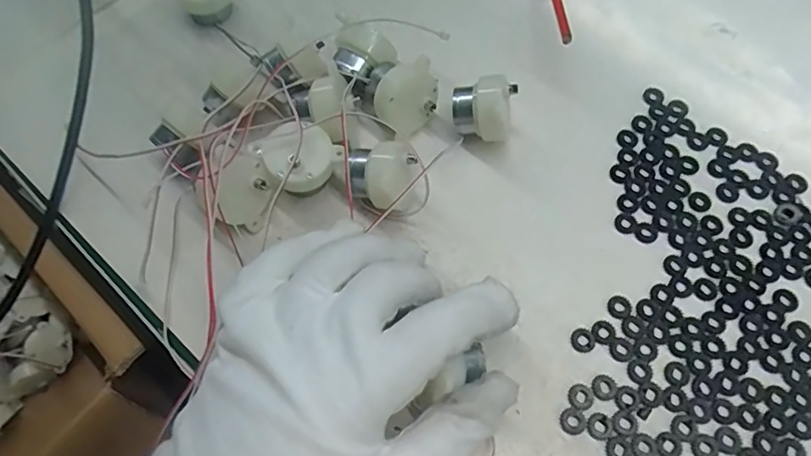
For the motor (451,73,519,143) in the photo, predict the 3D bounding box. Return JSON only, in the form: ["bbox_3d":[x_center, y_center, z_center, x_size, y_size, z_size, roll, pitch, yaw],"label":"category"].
[{"bbox_3d":[0.039,-0.060,0.270,0.031,0.031,0.029,14,68,6],"label":"motor"}]

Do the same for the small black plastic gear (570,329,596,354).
[{"bbox_3d":[0.079,0.050,0.239,0.011,0.004,0.010,0,67,0],"label":"small black plastic gear"}]

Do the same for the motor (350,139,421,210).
[{"bbox_3d":[-0.010,-0.024,0.254,0.031,0.030,0.027,0,67,0],"label":"motor"}]

